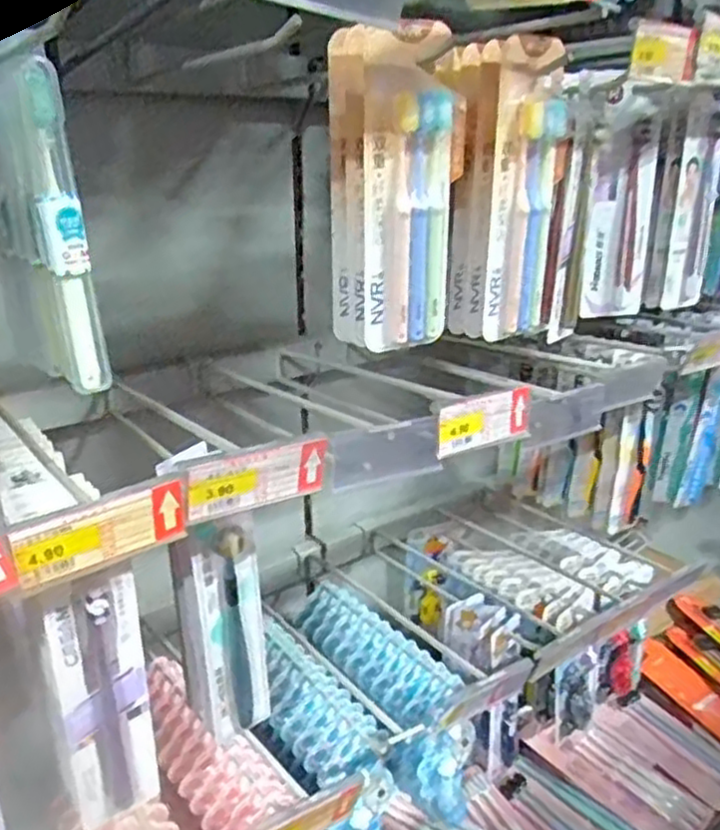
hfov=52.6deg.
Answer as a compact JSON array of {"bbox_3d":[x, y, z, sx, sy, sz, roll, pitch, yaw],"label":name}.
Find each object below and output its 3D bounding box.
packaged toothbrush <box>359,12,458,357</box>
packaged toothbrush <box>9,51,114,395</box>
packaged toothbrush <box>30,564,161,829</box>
[{"bbox_3d":[0.041,-0.166,0.552,0.078,0.229,0.022,-9,26,-19],"label":"packaged toothbrush"},{"bbox_3d":[-0.179,-0.110,0.442,0.032,0.191,0.020,-7,21,-19],"label":"packaged toothbrush"},{"bbox_3d":[-0.175,0.193,0.498,0.060,0.192,0.025,-7,21,-19],"label":"packaged toothbrush"}]

